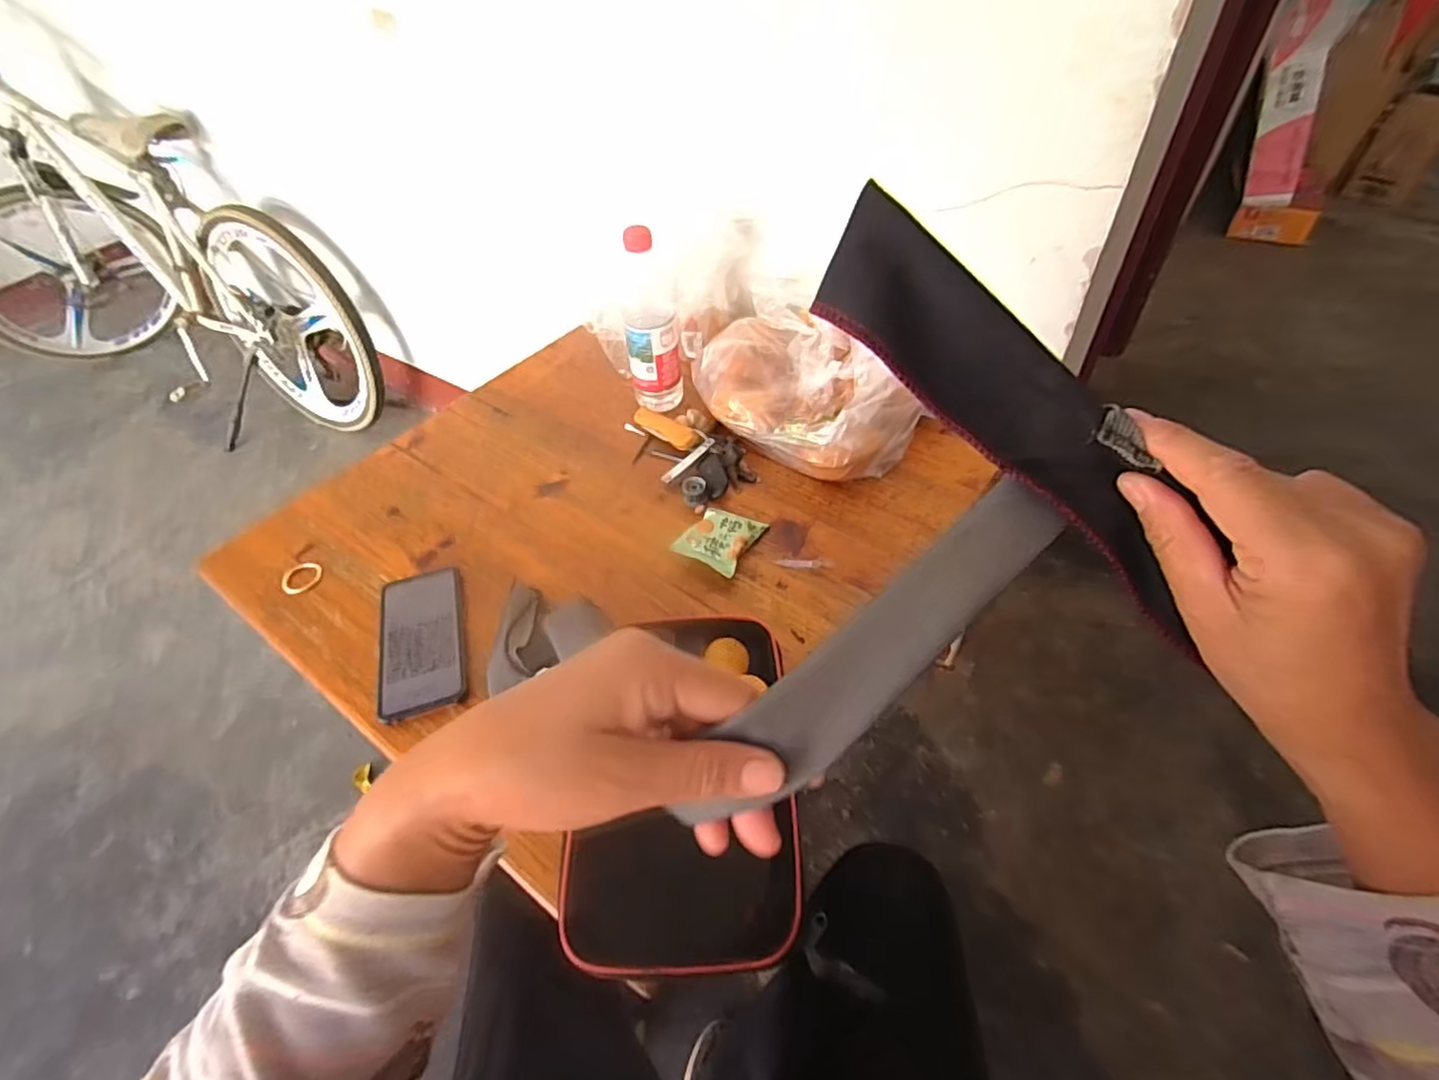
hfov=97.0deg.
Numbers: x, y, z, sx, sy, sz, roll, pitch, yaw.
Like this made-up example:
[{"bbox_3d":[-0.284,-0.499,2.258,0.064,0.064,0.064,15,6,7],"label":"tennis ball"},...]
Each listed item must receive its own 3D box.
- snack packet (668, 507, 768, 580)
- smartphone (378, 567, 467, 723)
[{"bbox_3d":[0.001,-0.001,0.673,0.067,0.029,0.082,18,53,21],"label":"snack packet"},{"bbox_3d":[-0.285,0.094,0.615,0.076,0.017,0.167,-17,49,-8],"label":"smartphone"}]

